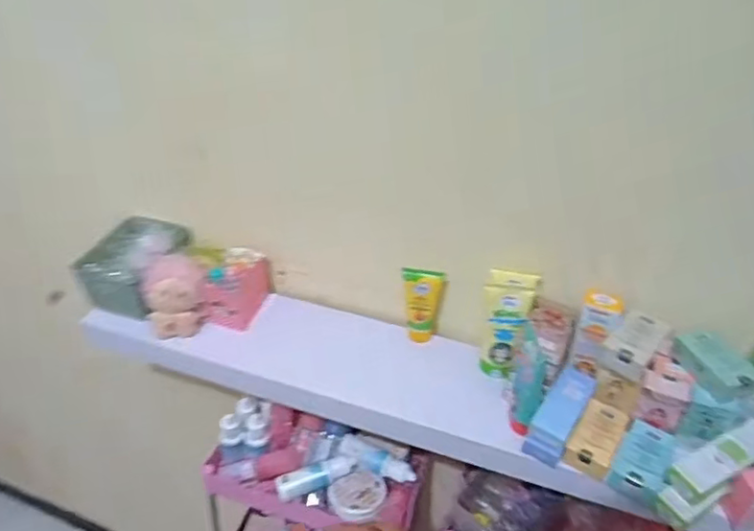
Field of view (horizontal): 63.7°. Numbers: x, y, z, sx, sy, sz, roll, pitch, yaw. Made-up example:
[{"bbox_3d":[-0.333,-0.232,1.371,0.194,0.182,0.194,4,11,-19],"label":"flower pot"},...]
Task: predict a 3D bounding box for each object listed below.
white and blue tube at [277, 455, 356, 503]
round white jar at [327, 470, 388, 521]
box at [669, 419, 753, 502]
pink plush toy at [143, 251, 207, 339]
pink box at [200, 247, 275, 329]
[{"bbox_3d":[-0.081,0.292,0.834,0.110,0.031,0.034,-6,37,-17],"label":"white and blue tube"},{"bbox_3d":[-0.026,0.323,0.848,0.078,0.032,0.060,1,56,2],"label":"round white jar"},{"bbox_3d":[0.367,0.205,0.640,0.129,0.033,0.036,-15,41,-28],"label":"box"},{"bbox_3d":[-0.277,0.041,0.839,0.081,0.089,0.066,-6,37,-17],"label":"pink plush toy"},{"bbox_3d":[-0.197,0.027,0.864,0.067,0.074,0.094,12,36,8],"label":"pink box"}]

